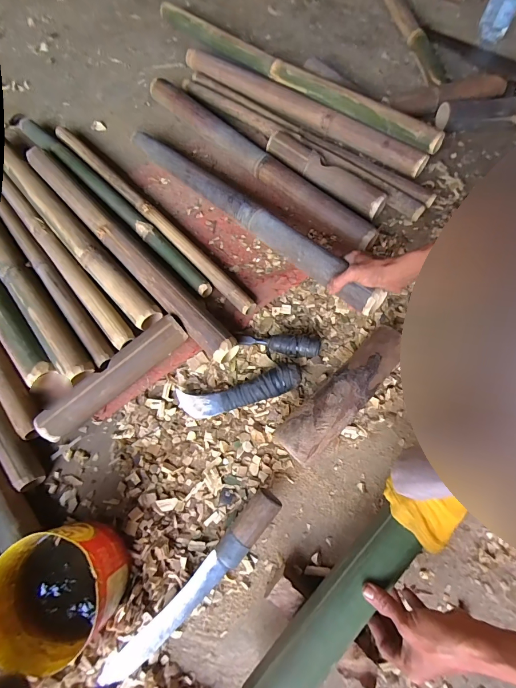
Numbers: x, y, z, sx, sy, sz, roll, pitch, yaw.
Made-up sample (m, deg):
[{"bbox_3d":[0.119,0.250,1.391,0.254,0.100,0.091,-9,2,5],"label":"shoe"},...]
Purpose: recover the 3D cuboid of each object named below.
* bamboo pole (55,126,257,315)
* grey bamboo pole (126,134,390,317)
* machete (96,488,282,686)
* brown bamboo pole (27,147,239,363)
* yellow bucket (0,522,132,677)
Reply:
[{"bbox_3d":[-0.230,-0.273,0.679,0.031,0.034,0.629,-43,75,-12],"label":"bamboo pole"},{"bbox_3d":[-0.040,-0.253,0.621,0.630,0.044,0.051,41,76,21],"label":"grey bamboo pole"},{"bbox_3d":[-0.088,0.340,0.464,0.043,0.054,0.320,42,77,15],"label":"machete"},{"bbox_3d":[-0.265,-0.198,0.650,0.059,0.061,0.647,-42,74,-12],"label":"brown bamboo pole"},{"bbox_3d":[-0.265,0.323,0.446,0.157,0.096,0.141,15,72,7],"label":"yellow bucket"}]

